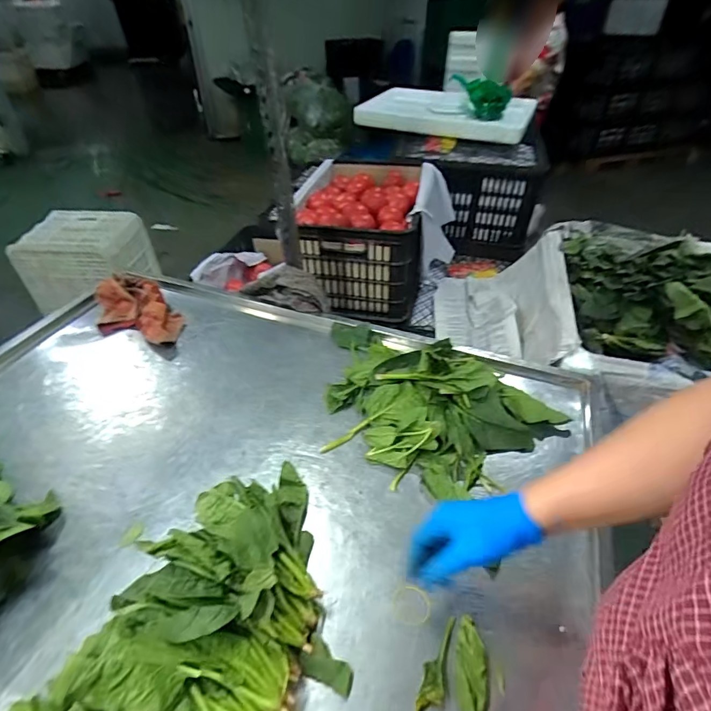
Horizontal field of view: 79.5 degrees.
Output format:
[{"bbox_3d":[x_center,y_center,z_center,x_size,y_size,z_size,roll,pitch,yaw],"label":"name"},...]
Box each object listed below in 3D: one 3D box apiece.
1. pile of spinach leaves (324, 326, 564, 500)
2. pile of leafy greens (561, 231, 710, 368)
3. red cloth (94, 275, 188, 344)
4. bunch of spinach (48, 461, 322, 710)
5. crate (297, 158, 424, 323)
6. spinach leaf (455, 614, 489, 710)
[{"bbox_3d":[0.100,0.064,0.721,0.408,0.068,0.282,21,46,23],"label":"pile of spinach leaves"},{"bbox_3d":[0.716,-0.162,0.993,0.366,0.152,0.471,8,43,8],"label":"pile of leafy greens"},{"bbox_3d":[-0.455,-0.092,0.887,0.145,0.072,0.230,-33,51,-30],"label":"red cloth"},{"bbox_3d":[-0.129,0.252,0.475,0.189,0.110,0.305,17,45,19],"label":"bunch of spinach"},{"bbox_3d":[0.027,-0.340,1.229,0.295,0.282,0.485,3,42,3],"label":"crate"},{"bbox_3d":[0.122,0.342,0.450,0.032,0.021,0.121,7,43,9],"label":"spinach leaf"}]

